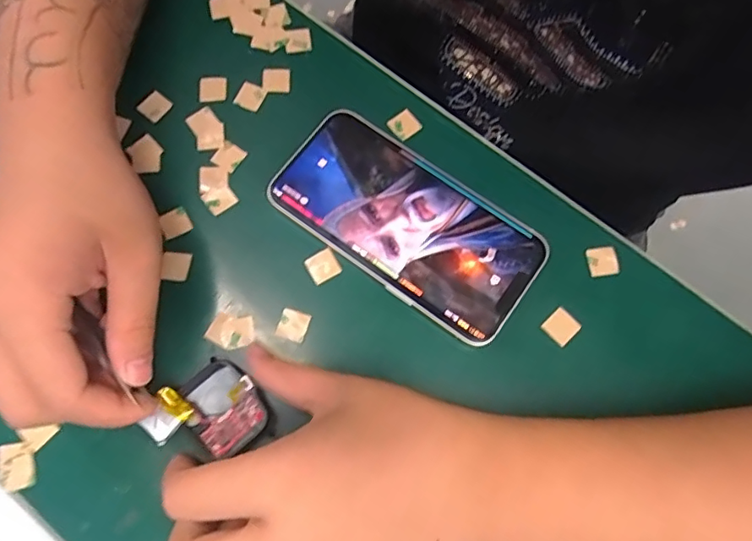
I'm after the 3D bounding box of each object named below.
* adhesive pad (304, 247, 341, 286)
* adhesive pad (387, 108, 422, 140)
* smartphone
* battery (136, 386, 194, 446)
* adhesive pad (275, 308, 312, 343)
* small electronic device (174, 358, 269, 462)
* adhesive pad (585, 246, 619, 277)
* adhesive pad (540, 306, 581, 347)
[{"bbox_3d":[-0.029,-0.003,0.289,0.016,0.004,0.016,-29,78,-8],"label":"adhesive pad"},{"bbox_3d":[0.017,-0.086,0.314,0.016,0.004,0.016,-37,79,-9],"label":"adhesive pad"},{"bbox_3d":[0.017,-0.027,0.293,0.144,0.009,0.073,36,78,8],"label":"smartphone"},{"bbox_3d":[-0.099,0.068,0.252,0.019,0.007,0.021,45,68,-9],"label":"battery"},{"bbox_3d":[-0.044,0.028,0.280,0.016,0.004,0.016,17,76,3],"label":"adhesive pad"},{"bbox_3d":[-0.074,0.067,0.265,0.034,0.015,0.042,-43,79,-9],"label":"small electronic device"},{"bbox_3d":[0.124,-0.005,0.295,0.015,0.004,0.016,-9,76,-3],"label":"adhesive pad"},{"bbox_3d":[0.098,0.030,0.285,0.016,0.004,0.016,-43,80,-10],"label":"adhesive pad"}]

